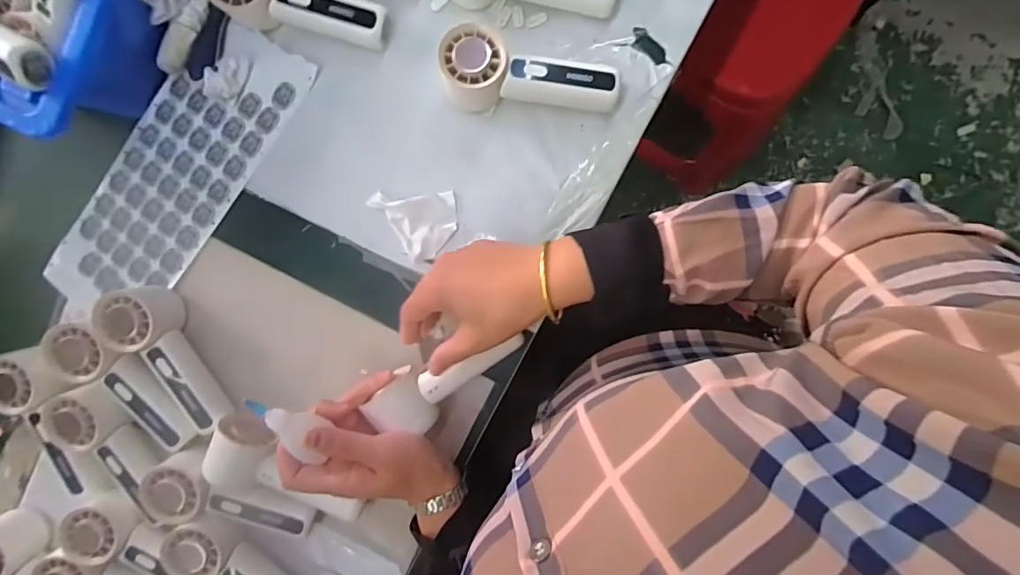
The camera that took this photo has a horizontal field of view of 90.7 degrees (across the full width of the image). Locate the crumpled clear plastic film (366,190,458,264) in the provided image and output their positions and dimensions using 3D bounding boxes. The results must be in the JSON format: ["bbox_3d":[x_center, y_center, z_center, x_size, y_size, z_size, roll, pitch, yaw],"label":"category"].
[{"bbox_3d":[-0.091,-0.057,0.476,0.078,0.013,0.063,-1,93,6],"label":"crumpled clear plastic film"}]

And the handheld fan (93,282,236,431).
[{"bbox_3d":[-0.333,0.073,0.486,0.053,0.053,0.149,-29,89,7],"label":"handheld fan"}]

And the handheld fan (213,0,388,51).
[{"bbox_3d":[-0.190,-0.251,0.454,0.149,0.054,0.054,21,95,5],"label":"handheld fan"}]

